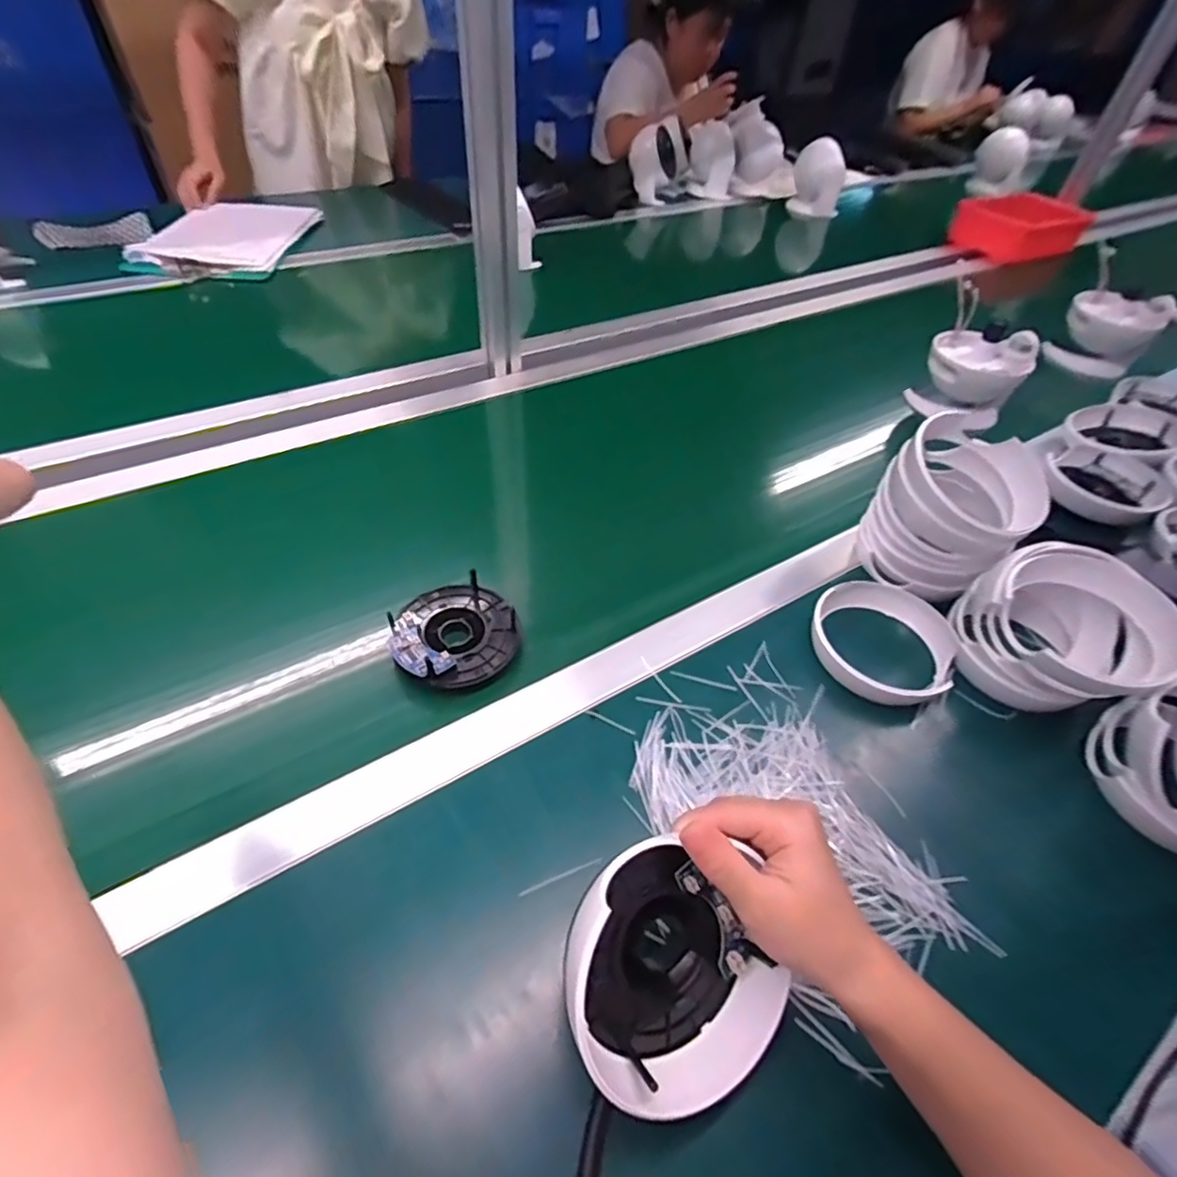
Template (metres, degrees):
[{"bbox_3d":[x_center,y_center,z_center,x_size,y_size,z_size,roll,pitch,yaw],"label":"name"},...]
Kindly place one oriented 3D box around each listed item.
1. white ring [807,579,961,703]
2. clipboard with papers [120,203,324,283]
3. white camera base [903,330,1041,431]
[{"bbox_3d":[0.246,0.044,0.497,0.114,0.030,0.110,2,49,-2],"label":"white ring"},{"bbox_3d":[-0.624,-0.613,1.029,0.223,0.030,0.311,-1,49,-4],"label":"clipboard with papers"},{"bbox_3d":[0.498,-0.279,0.772,0.119,0.096,0.098,30,54,21],"label":"white camera base"}]

